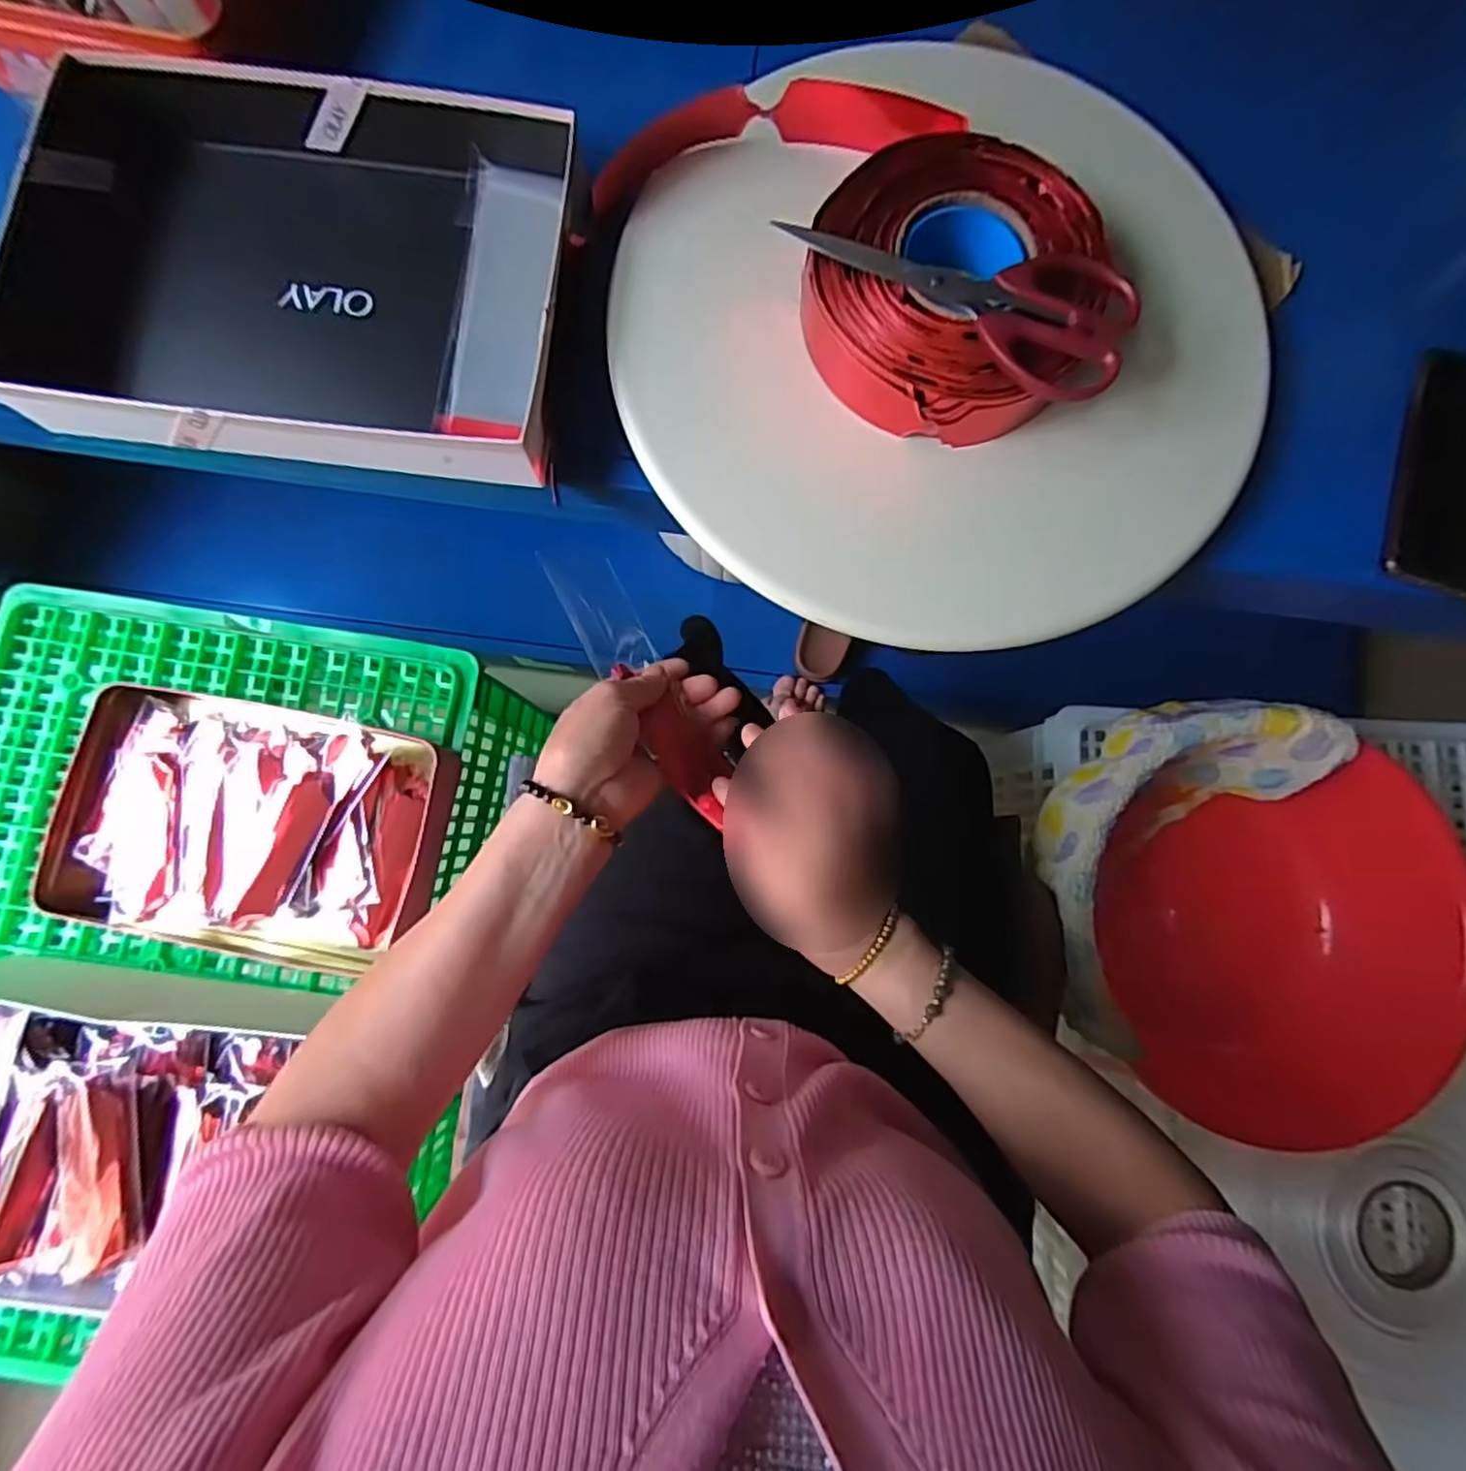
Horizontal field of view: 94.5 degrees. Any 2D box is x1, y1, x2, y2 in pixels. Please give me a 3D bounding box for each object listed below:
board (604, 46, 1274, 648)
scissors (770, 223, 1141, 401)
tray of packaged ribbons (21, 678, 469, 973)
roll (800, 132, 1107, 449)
[{"bbox_3d":[0.125,-0.239,0.414,0.358,0.028,0.372,0,87,0],"label":"board"},{"bbox_3d":[0.127,-0.255,0.378,0.194,0.022,0.072,29,82,2],"label":"scissors"},{"bbox_3d":[-0.416,0.084,0.595,0.315,0.060,0.215,12,82,0],"label":"tray of packaged ribbons"},{"bbox_3d":[0.126,-0.269,0.404,0.157,0.057,0.172,0,82,-2],"label":"roll"}]

